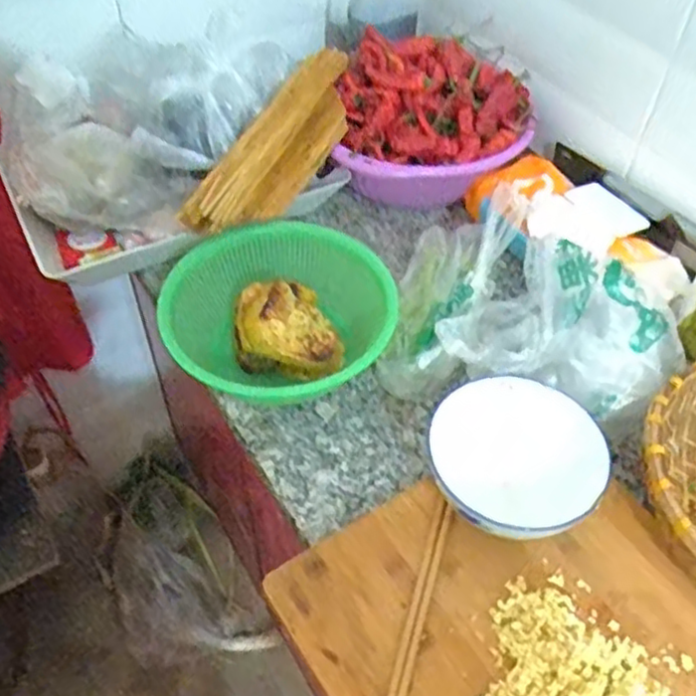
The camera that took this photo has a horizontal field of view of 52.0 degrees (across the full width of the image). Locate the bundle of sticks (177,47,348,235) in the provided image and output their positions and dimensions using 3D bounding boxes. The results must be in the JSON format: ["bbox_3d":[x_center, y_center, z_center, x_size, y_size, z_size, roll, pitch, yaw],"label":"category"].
[{"bbox_3d":[-0.077,-0.233,0.816,0.080,0.072,0.285,23,55,19],"label":"bundle of sticks"}]

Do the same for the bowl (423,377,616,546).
[{"bbox_3d":[0.144,0.099,0.624,0.138,0.068,0.155,36,60,27],"label":"bowl"}]

